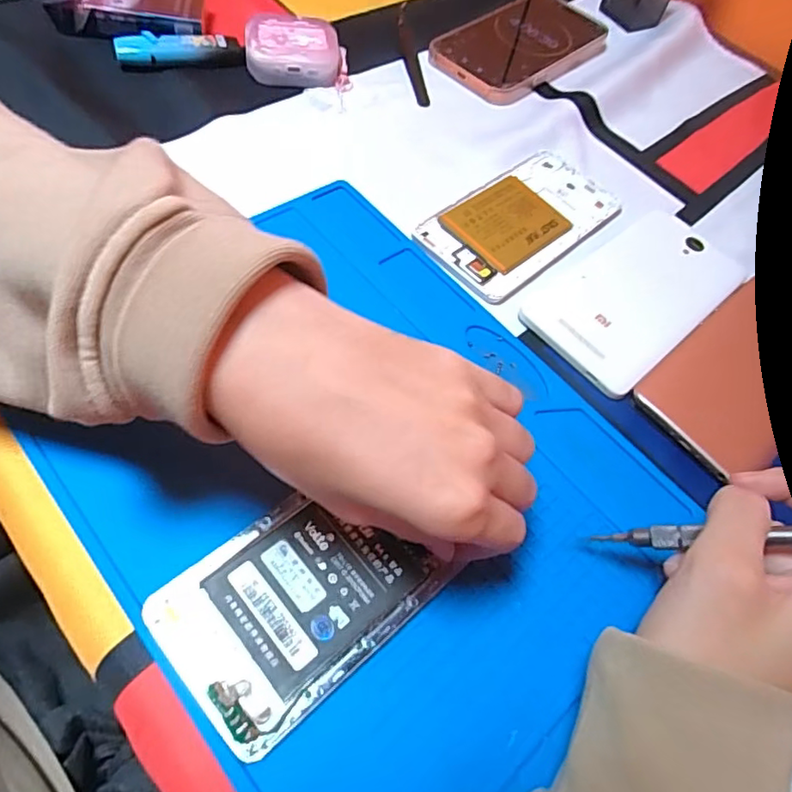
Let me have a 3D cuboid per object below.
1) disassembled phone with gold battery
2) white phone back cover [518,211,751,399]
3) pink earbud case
[{"bbox_3d":[0.083,-0.114,0.373,0.070,0.010,0.144,43,61,17],"label":"disassembled phone with gold battery"},{"bbox_3d":[0.146,-0.063,0.351,0.149,0.009,0.077,-37,71,-27],"label":"white phone back cover"},{"bbox_3d":[-0.070,-0.248,0.420,0.069,0.028,0.045,4,58,-7],"label":"pink earbud case"}]

